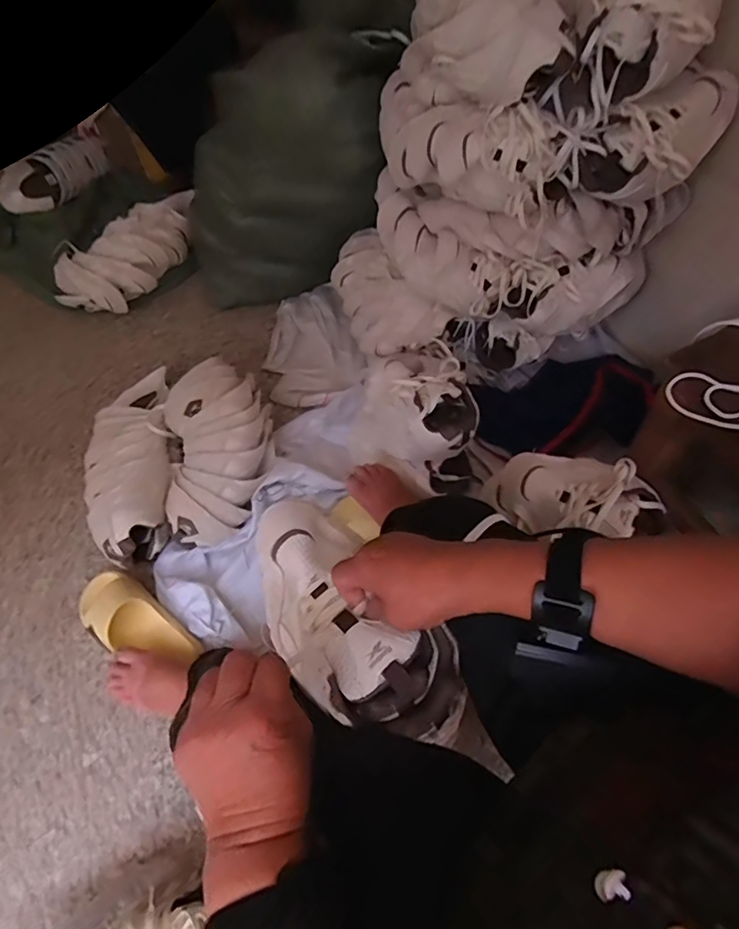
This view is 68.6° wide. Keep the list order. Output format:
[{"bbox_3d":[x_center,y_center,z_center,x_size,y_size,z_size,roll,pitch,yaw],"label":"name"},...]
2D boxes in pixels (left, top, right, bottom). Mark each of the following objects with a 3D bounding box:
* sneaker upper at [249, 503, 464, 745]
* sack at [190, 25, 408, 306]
[{"bbox_3d":[-0.018,0.128,0.457,0.116,0.066,0.226,-35,67,-21],"label":"sneaker upper"},{"bbox_3d":[-0.176,-0.580,1.142,0.326,0.657,0.256,27,55,-19],"label":"sack"}]

